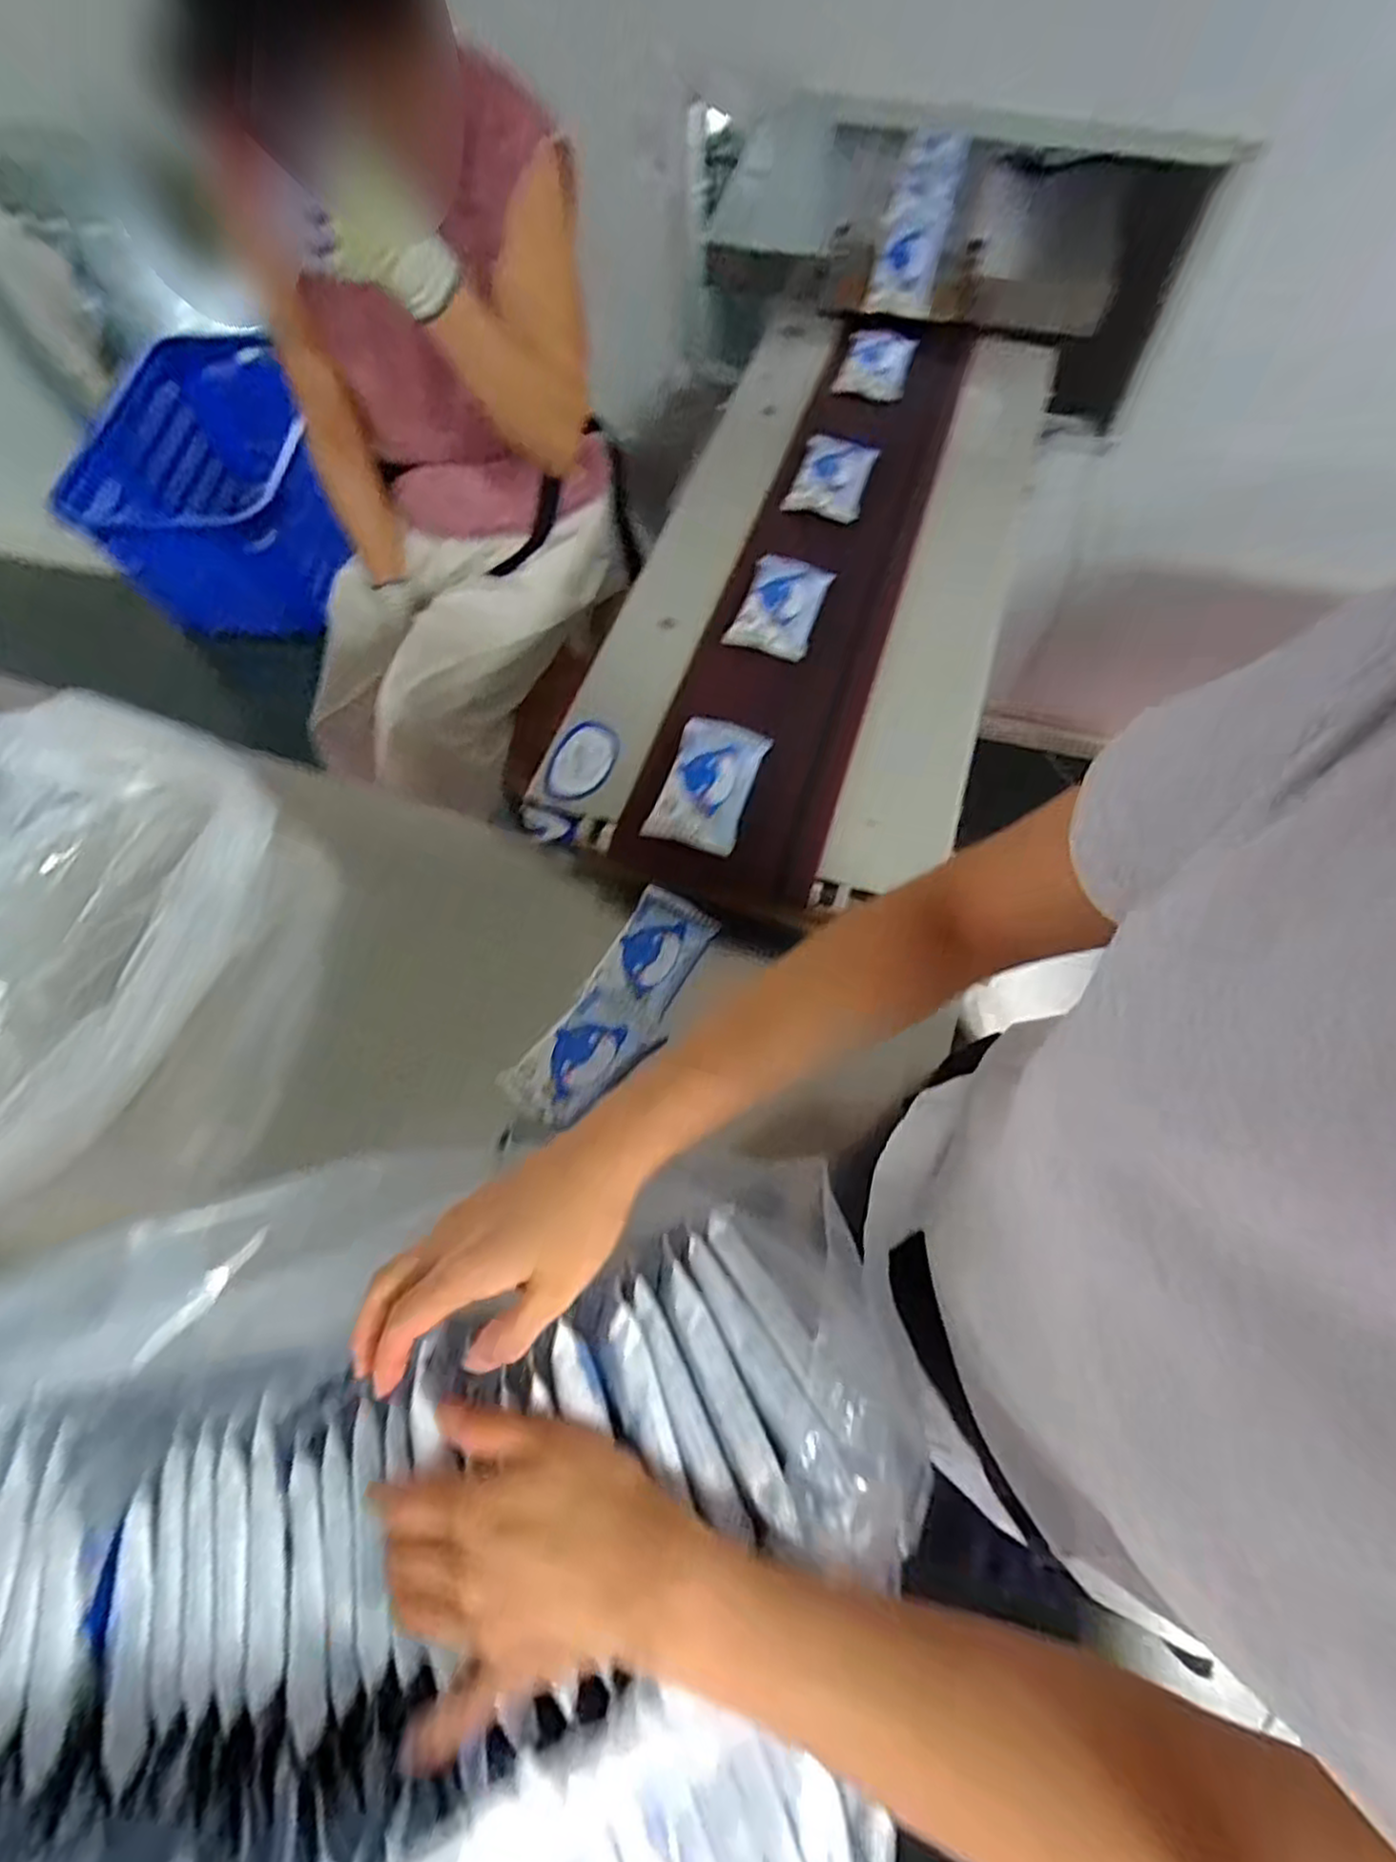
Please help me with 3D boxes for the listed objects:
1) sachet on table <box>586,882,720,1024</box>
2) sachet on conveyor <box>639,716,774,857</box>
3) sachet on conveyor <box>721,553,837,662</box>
[{"bbox_3d":[-0.044,0.019,0.725,0.086,0.026,0.134,26,66,11],"label":"sachet on table"},{"bbox_3d":[0.012,-0.149,0.724,0.085,0.019,0.148,16,65,6],"label":"sachet on conveyor"},{"bbox_3d":[0.097,-0.375,0.835,0.090,0.034,0.131,20,65,9],"label":"sachet on conveyor"}]

